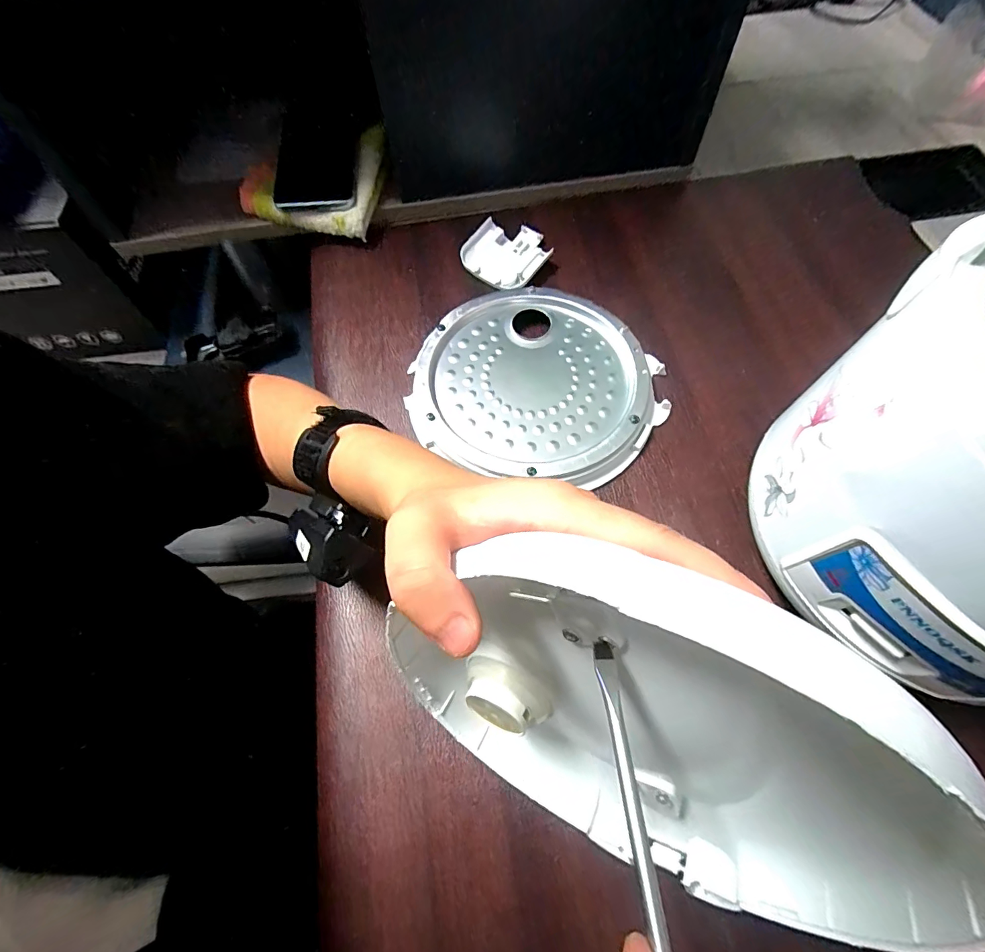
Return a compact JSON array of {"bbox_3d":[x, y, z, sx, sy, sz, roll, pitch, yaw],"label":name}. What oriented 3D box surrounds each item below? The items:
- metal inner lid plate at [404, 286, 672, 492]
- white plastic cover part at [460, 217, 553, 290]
[{"bbox_3d":[0.033,-0.073,0.365,0.190,0.024,0.185,0,65,0],"label":"metal inner lid plate"},{"bbox_3d":[0.018,-0.218,0.431,0.074,0.016,0.082,38,71,18],"label":"white plastic cover part"}]

